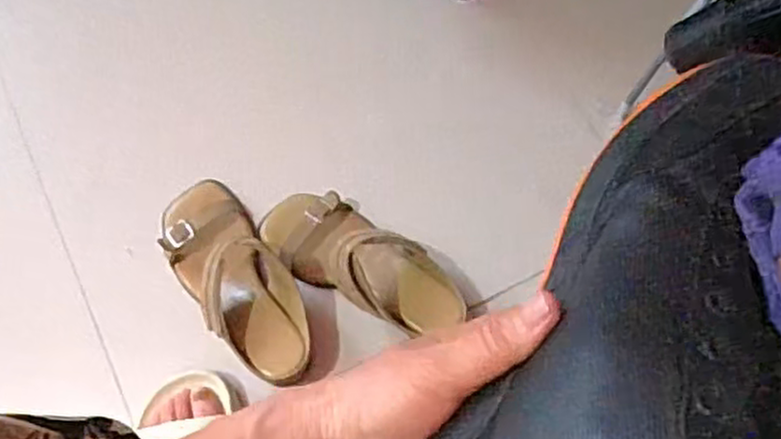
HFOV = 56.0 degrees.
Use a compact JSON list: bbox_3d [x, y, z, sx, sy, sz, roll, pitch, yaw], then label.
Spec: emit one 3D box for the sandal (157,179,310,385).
[{"bbox_3d":[-0.159,0.059,0.745,0.096,0.071,0.238,-33,76,-12],"label":"sandal"}]

